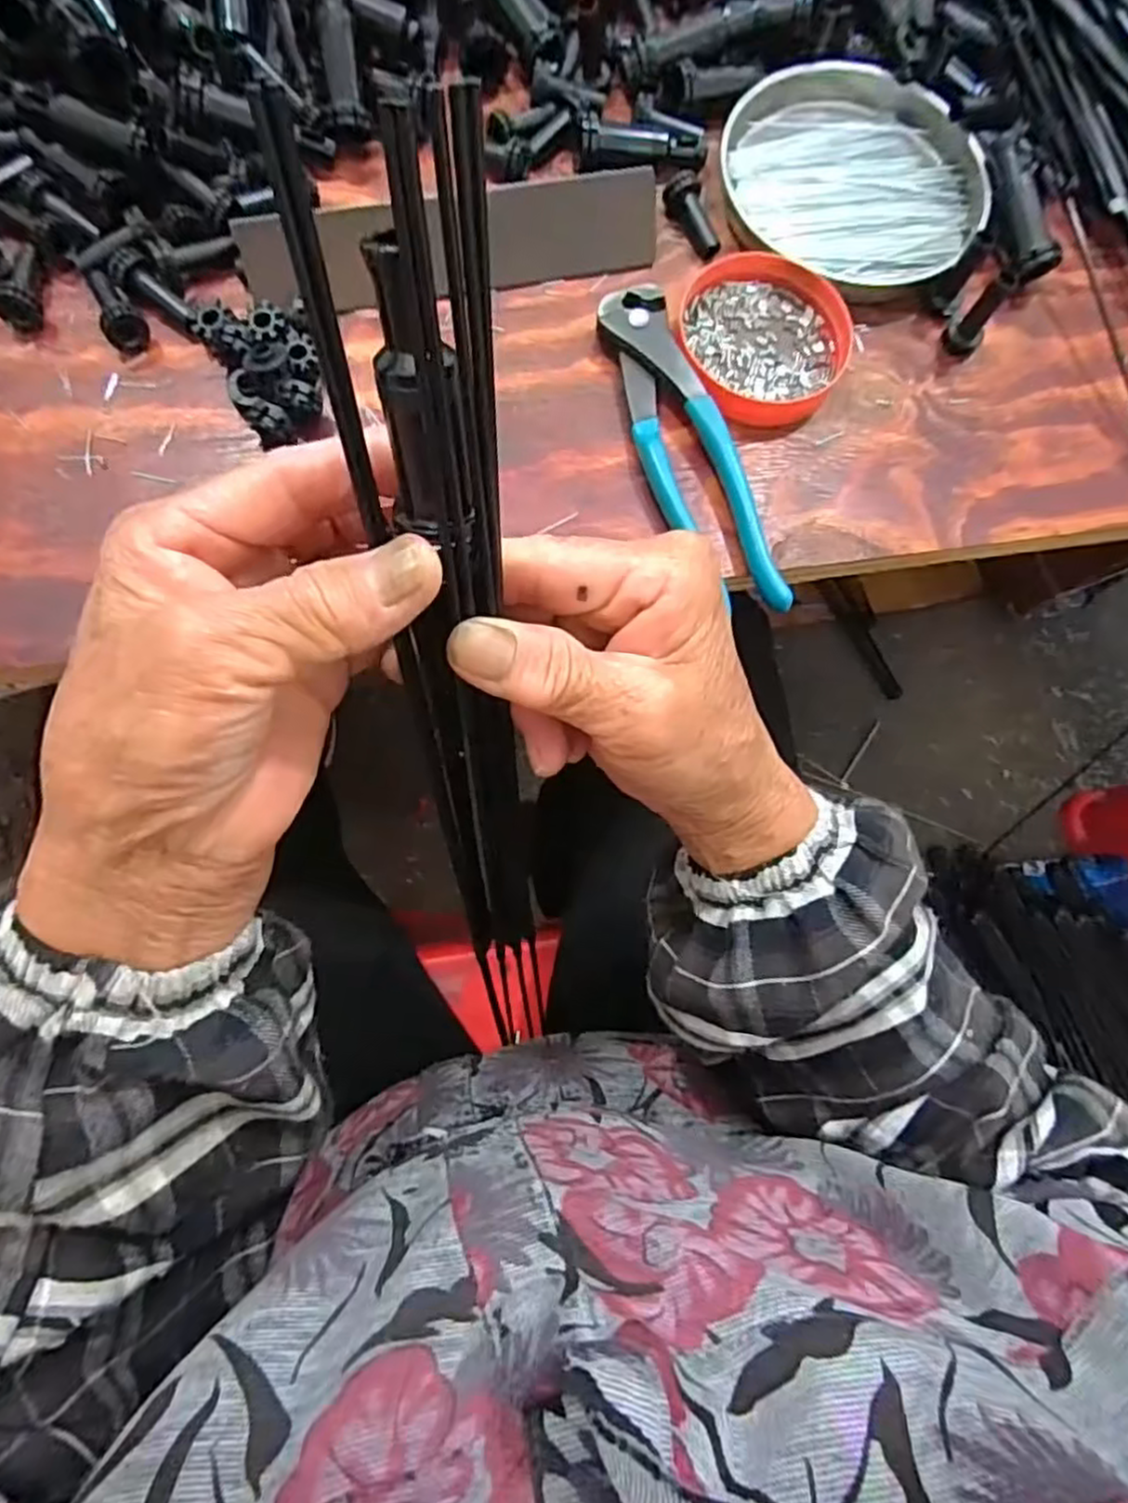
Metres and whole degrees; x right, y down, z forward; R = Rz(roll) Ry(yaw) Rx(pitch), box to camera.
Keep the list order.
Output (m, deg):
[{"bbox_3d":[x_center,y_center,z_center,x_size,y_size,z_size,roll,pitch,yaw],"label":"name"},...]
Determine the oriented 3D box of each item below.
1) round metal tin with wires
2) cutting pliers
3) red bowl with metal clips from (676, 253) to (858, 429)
[{"bbox_3d":[0.147,-0.291,0.364,0.130,0.020,0.117,26,75,5],"label":"round metal tin with wires"},{"bbox_3d":[0.055,-0.137,0.325,0.040,0.017,0.163,-16,75,-7],"label":"cutting pliers"},{"bbox_3d":[0.094,-0.193,0.343,0.079,0.020,0.080,1,74,-2],"label":"red bowl with metal clips"}]

